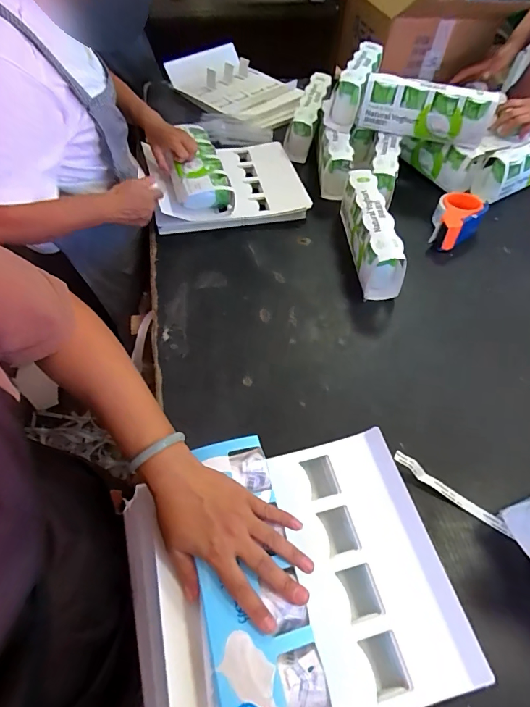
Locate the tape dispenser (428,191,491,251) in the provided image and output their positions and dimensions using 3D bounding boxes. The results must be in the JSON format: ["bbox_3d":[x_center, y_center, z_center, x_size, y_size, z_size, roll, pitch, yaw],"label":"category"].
[{"bbox_3d":[0.406,-0.287,0.882,0.097,0.059,0.153,32,59,17],"label":"tape dispenser"}]

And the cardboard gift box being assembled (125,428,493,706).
[{"bbox_3d":[0.025,0.223,0.431,0.314,0.081,0.282,-11,57,-10],"label":"cardboard gift box being assembled"}]

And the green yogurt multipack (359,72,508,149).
[{"bbox_3d":[0.349,-0.524,0.898,0.276,0.105,0.062,13,55,5],"label":"green yogurt multipack"}]

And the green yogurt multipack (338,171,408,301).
[{"bbox_3d":[0.204,-0.241,0.810,0.069,0.105,0.271,-4,55,-6],"label":"green yogurt multipack"}]

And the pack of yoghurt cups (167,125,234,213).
[{"bbox_3d":[-0.157,-0.409,0.896,0.116,0.057,0.264,-14,57,-13],"label":"pack of yoghurt cups"}]

